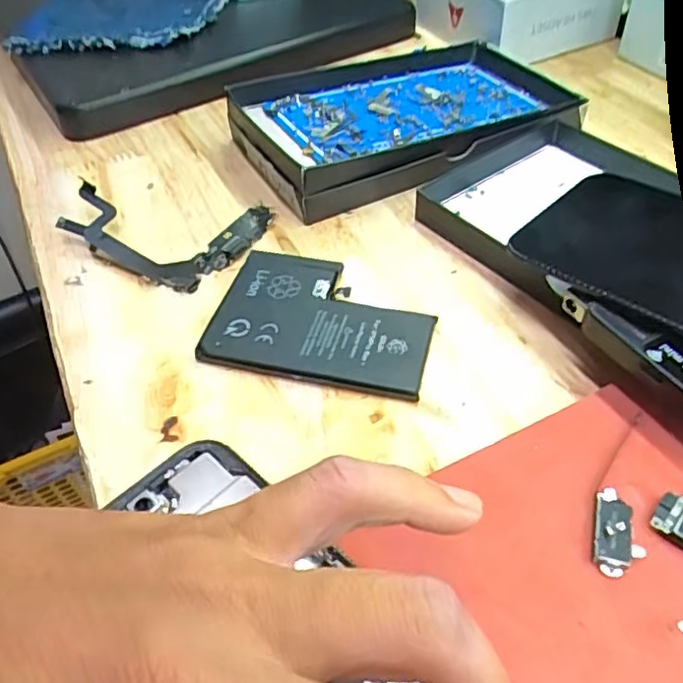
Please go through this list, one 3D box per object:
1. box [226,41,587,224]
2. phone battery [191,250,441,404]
[{"bbox_3d":[0.040,-0.121,0.339,0.170,0.031,0.103,-25,50,-17],"label":"box"},{"bbox_3d":[-0.008,-0.010,0.260,0.089,0.007,0.063,9,49,13],"label":"phone battery"}]

